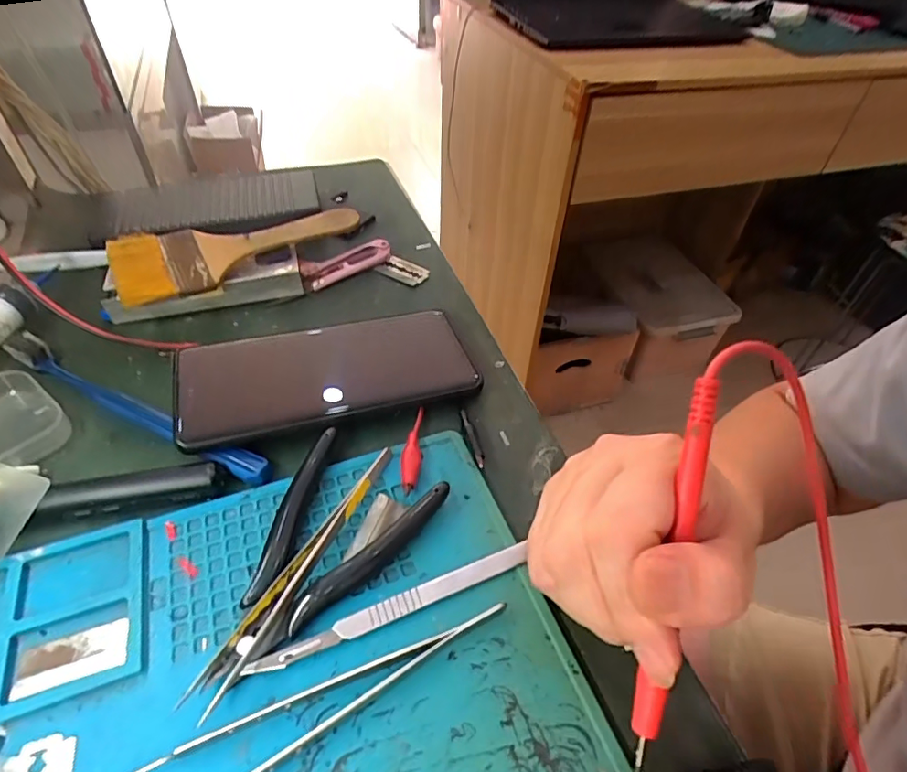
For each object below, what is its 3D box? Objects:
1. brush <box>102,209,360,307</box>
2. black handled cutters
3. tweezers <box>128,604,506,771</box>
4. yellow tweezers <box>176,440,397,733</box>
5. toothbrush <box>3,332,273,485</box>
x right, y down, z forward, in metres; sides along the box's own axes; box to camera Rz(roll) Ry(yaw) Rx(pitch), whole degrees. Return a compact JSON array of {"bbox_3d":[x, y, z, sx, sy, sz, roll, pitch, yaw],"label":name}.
[{"bbox_3d":[-0.145,-0.098,0.354,0.160,0.009,0.063,-22,59,-21],"label":"brush"},{"bbox_3d":[-0.063,0.075,0.231,0.070,0.012,0.113,25,51,20],"label":"black handled cutters"},{"bbox_3d":[-0.053,0.117,0.194,0.151,0.009,0.025,-23,52,-22],"label":"tweezers"},{"bbox_3d":[-0.063,0.078,0.229,0.011,0.010,0.131,24,51,18],"label":"yellow tweezers"},{"bbox_3d":[-0.175,0.011,0.283,0.183,0.014,0.015,22,50,17],"label":"toothbrush"}]

